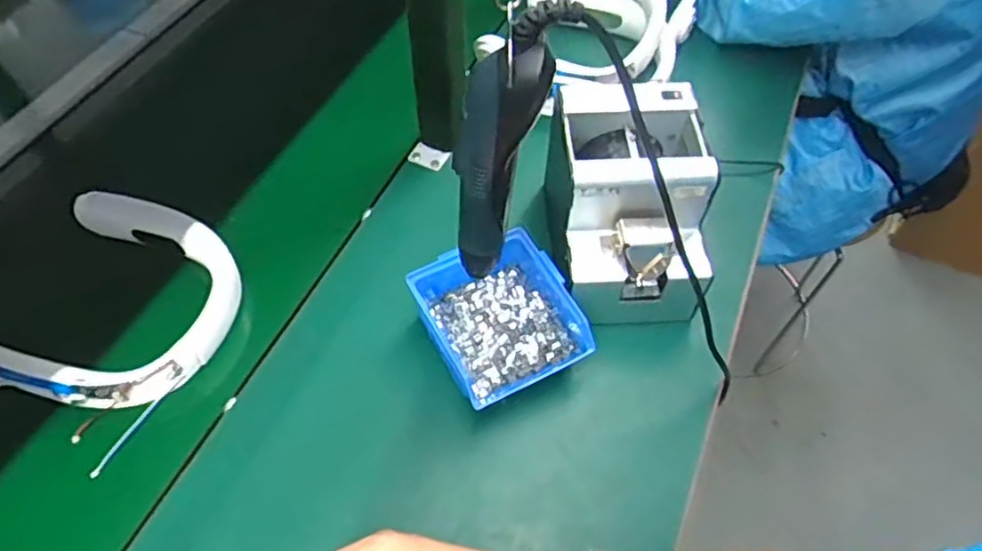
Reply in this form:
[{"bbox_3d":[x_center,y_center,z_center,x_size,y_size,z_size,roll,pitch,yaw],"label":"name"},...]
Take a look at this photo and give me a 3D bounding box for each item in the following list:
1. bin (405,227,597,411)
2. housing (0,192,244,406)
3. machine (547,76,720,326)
[{"bbox_3d":[0.003,0.039,0.582,0.121,0.065,0.142,-22,62,-18],"label":"bin"},{"bbox_3d":[-0.339,0.024,0.600,0.191,0.043,0.194,12,57,3],"label":"housing"},{"bbox_3d":[0.125,-0.063,0.607,0.134,0.141,0.192,-1,58,-5],"label":"machine"}]

